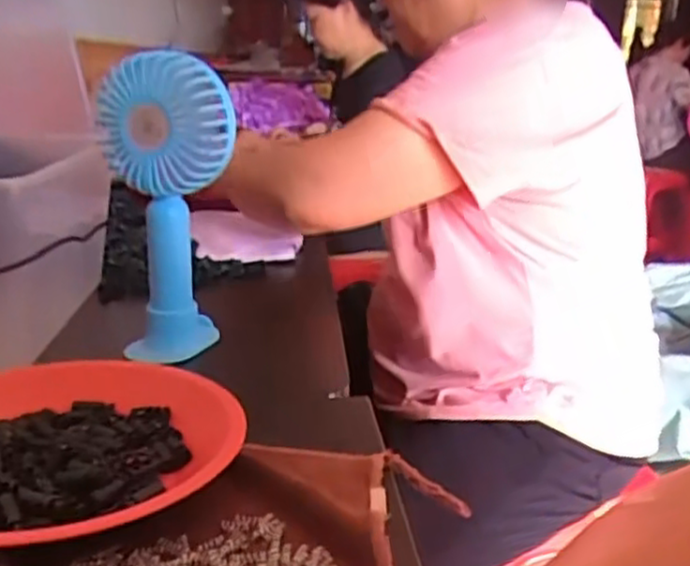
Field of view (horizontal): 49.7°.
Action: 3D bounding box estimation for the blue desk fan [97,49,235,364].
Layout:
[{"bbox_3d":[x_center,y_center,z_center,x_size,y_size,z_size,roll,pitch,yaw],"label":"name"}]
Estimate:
[{"bbox_3d":[-0.140,-0.059,0.584,0.077,0.232,0.086,-7,18,-26],"label":"blue desk fan"}]

